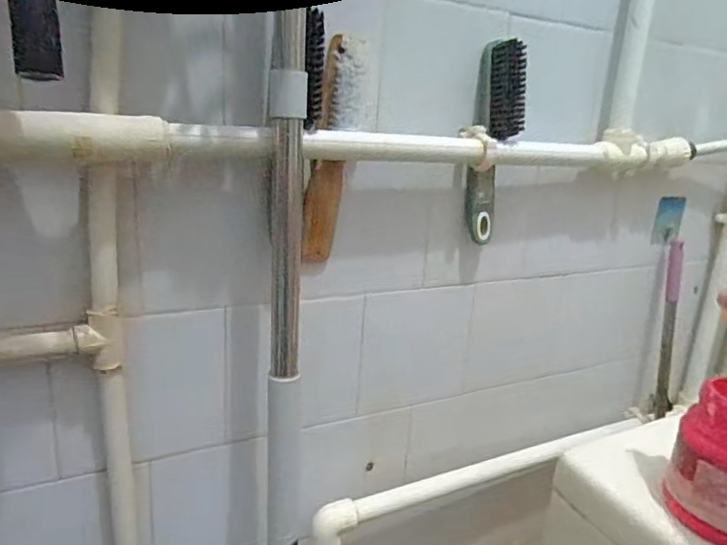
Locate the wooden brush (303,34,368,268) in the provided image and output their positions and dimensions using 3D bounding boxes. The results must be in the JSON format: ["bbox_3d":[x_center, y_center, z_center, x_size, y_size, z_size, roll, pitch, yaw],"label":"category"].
[{"bbox_3d":[-0.028,-0.111,0.510,0.047,0.203,0.029,-8,19,-35],"label":"wooden brush"}]

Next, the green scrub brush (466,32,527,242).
[{"bbox_3d":[0.142,-0.139,0.590,0.049,0.206,0.027,3,16,-2],"label":"green scrub brush"}]

